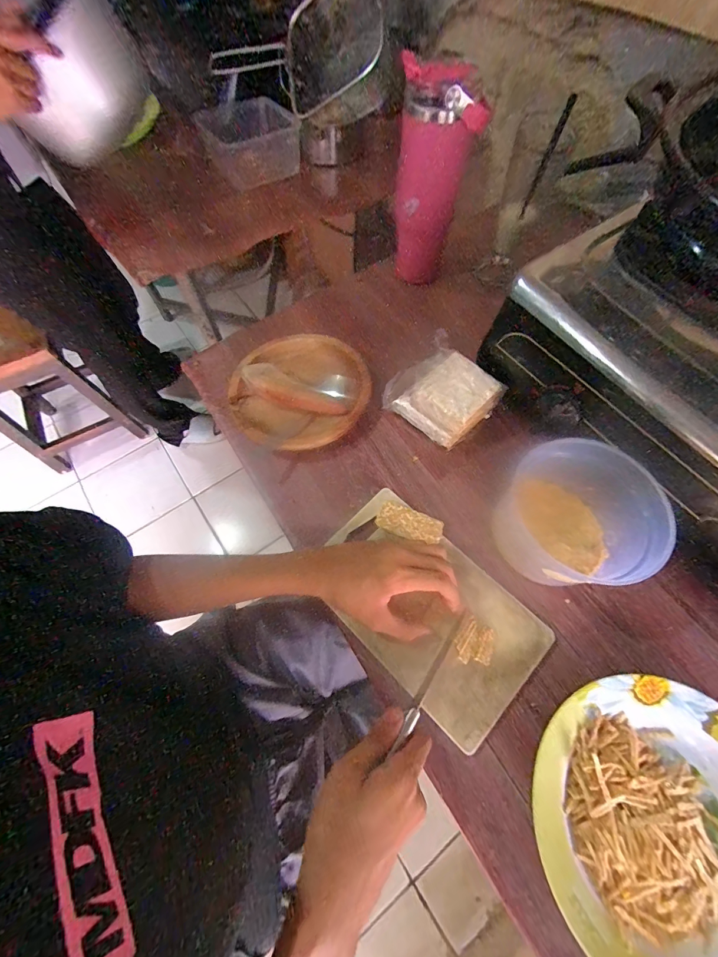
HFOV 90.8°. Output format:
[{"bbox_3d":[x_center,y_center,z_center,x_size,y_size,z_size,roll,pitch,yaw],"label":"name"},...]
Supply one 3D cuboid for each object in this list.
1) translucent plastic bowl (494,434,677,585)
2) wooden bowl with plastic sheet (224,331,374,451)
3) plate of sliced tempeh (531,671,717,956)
[{"bbox_3d":[0.224,0.041,0.374,0.121,0.106,0.125,-1,65,2],"label":"translucent plastic bowl"},{"bbox_3d":[-0.082,-0.124,0.488,0.183,0.036,0.177,-1,65,2],"label":"wooden bowl with plastic sheet"},{"bbox_3d":[0.255,0.292,0.295,0.205,0.030,0.214,-1,65,2],"label":"plate of sliced tempeh"}]

